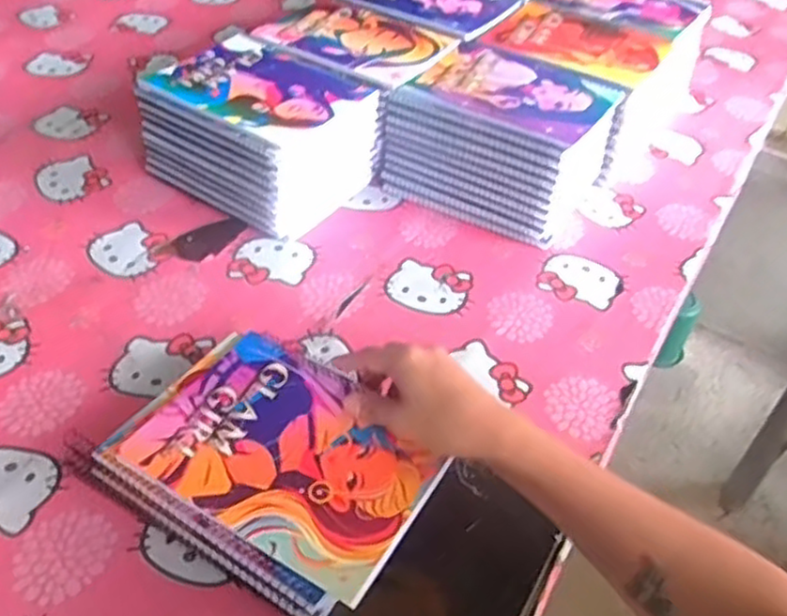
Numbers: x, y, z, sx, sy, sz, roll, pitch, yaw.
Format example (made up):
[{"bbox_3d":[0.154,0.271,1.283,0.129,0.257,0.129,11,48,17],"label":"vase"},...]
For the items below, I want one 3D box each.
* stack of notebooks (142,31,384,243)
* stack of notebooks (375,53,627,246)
[{"bbox_3d":[-0.142,-0.182,0.786,0.198,0.123,0.164,28,48,22],"label":"stack of notebooks"},{"bbox_3d":[0.110,-0.183,0.800,0.210,0.118,0.156,25,47,20],"label":"stack of notebooks"}]

